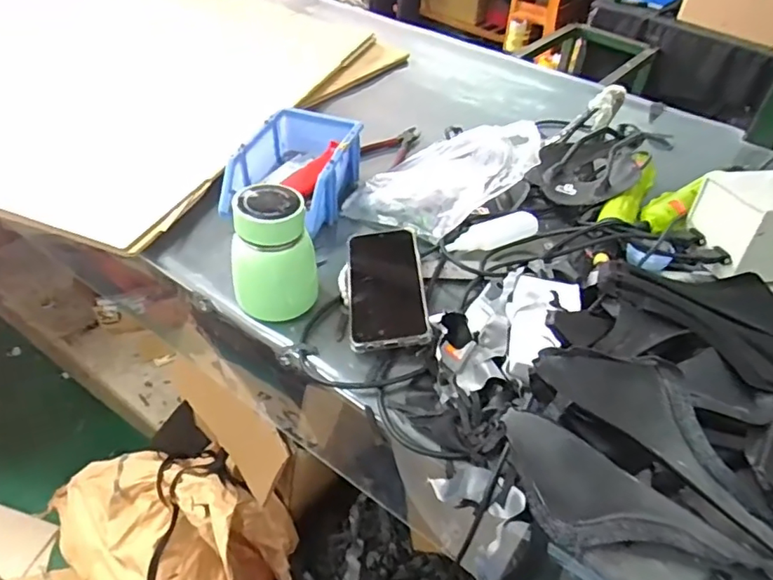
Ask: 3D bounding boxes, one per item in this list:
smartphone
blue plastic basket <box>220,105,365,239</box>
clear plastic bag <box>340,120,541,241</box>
[{"bbox_3d":[-0.001,-0.011,0.579,0.074,0.017,0.179,-10,41,3],"label":"smartphone"},{"bbox_3d":[-0.105,-0.150,0.693,0.120,0.073,0.208,15,45,11],"label":"blue plastic basket"},{"bbox_3d":[0.065,-0.119,0.647,0.238,0.074,0.090,-15,34,31],"label":"clear plastic bag"}]

